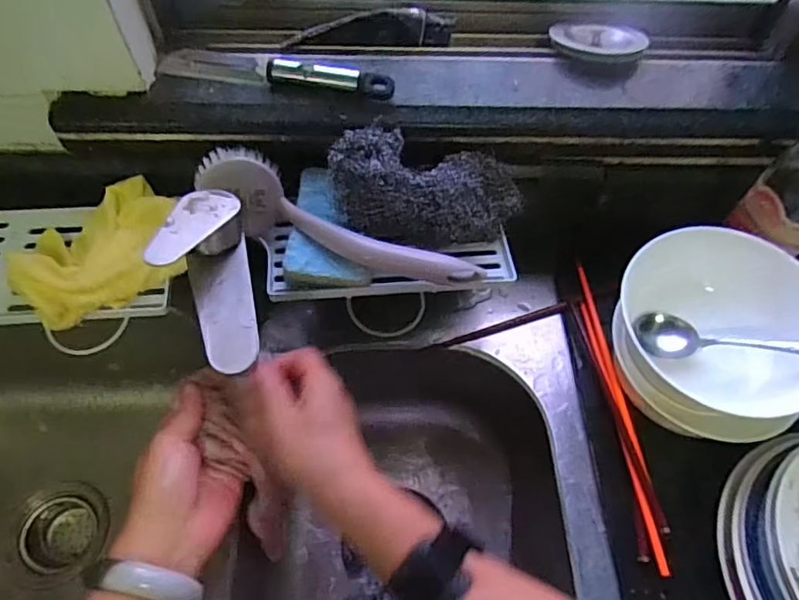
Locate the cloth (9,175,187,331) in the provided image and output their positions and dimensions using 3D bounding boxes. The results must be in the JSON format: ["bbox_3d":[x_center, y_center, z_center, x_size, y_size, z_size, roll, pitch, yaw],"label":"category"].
[{"bbox_3d":[-0.243,-0.045,0.454,0.125,0.035,0.098,-30,64,-20],"label":"cloth"}]

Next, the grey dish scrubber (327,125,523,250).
[{"bbox_3d":[0.023,-0.088,0.462,0.161,0.050,0.074,6,57,-17],"label":"grey dish scrubber"}]

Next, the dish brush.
[{"bbox_3d":[-0.052,-0.060,0.455,0.239,0.054,0.048,23,60,11],"label":"dish brush"}]

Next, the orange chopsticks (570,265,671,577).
[{"bbox_3d":[0.188,0.089,0.492,0.020,0.017,0.269,-2,58,-4],"label":"orange chopsticks"}]

